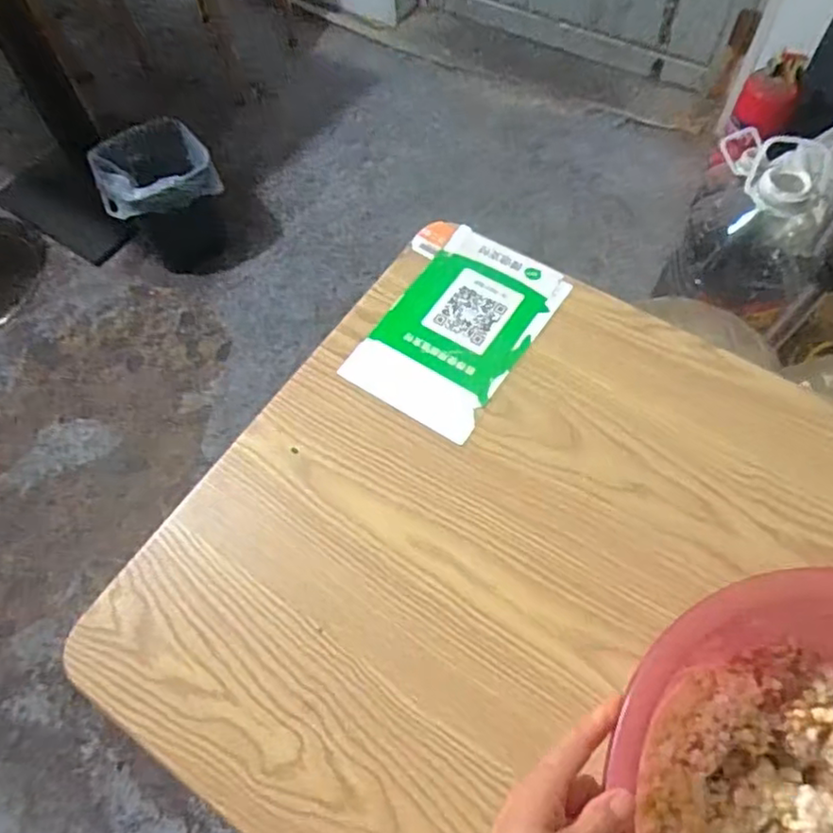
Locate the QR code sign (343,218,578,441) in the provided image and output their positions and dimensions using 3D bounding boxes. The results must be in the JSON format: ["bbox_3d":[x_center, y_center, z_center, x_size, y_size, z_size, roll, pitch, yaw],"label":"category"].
[{"bbox_3d":[0.046,-0.096,0.691,0.147,0.008,0.234,31,67,16],"label":"QR code sign"}]

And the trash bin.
[{"bbox_3d":[-0.595,-0.511,1.582,0.254,0.299,0.192,-29,65,-14],"label":"trash bin"}]

